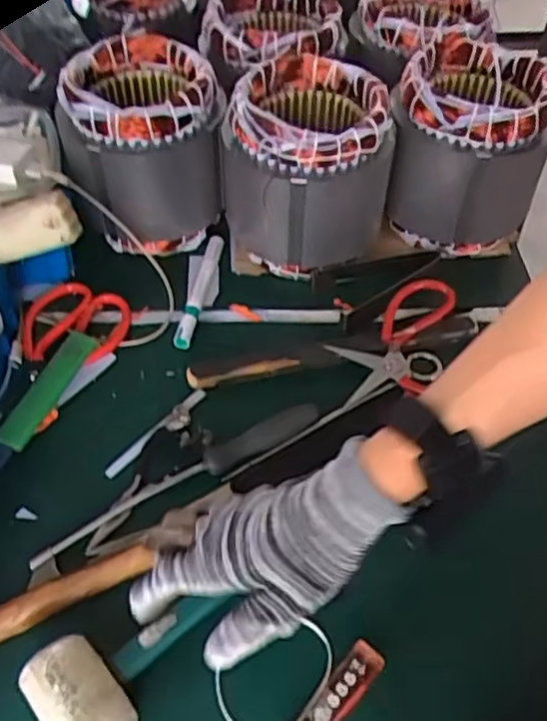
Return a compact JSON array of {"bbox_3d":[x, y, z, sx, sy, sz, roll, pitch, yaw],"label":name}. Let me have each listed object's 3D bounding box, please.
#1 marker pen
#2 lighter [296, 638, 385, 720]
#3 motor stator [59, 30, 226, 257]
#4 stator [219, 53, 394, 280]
[{"bbox_3d":[-0.070,-0.068,0.653,0.018,0.012,0.140,9,52,7],"label":"marker pen"},{"bbox_3d":[0.039,0.222,0.448,0.024,0.010,0.086,35,59,24],"label":"lighter"},{"bbox_3d":[-0.120,-0.197,0.653,0.134,0.172,0.134,-12,52,-10],"label":"motor stator"},{"bbox_3d":[0.030,-0.171,0.635,0.123,0.170,0.124,0,51,0],"label":"stator"}]

